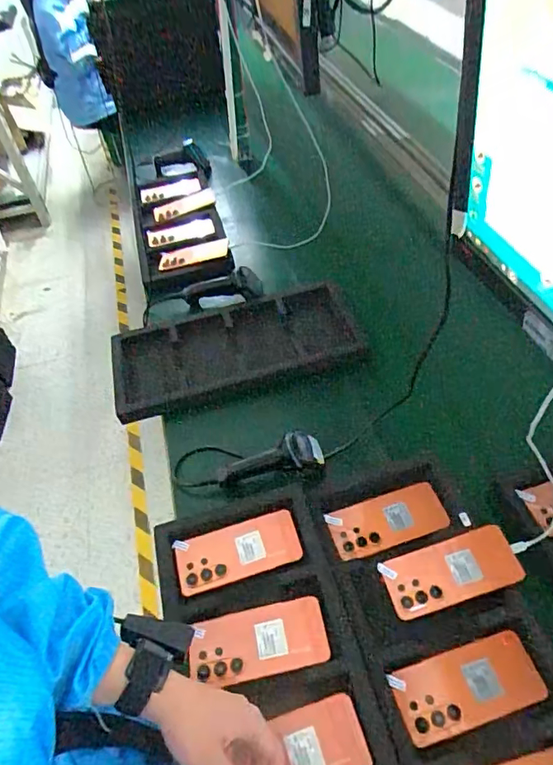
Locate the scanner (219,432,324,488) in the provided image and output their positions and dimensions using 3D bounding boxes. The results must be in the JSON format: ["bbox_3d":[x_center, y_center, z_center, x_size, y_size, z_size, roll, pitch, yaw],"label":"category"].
[{"bbox_3d":[-0.012,0.127,0.808,0.172,0.058,0.064,-18,50,8],"label":"scanner"}]

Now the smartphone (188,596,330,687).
[{"bbox_3d":[-0.022,0.324,0.616,0.166,0.012,0.076,-11,50,-5],"label":"smartphone"}]

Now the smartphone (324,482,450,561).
[{"bbox_3d":[0.163,0.204,0.737,0.167,0.010,0.077,-19,53,1],"label":"smartphone"}]

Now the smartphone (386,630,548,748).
[{"bbox_3d":[0.228,0.362,0.592,0.171,0.012,0.080,-15,51,-8],"label":"smartphone"}]

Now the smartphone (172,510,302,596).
[{"bbox_3d":[-0.055,0.235,0.695,0.170,0.016,0.078,-13,50,-7],"label":"smartphone"}]

